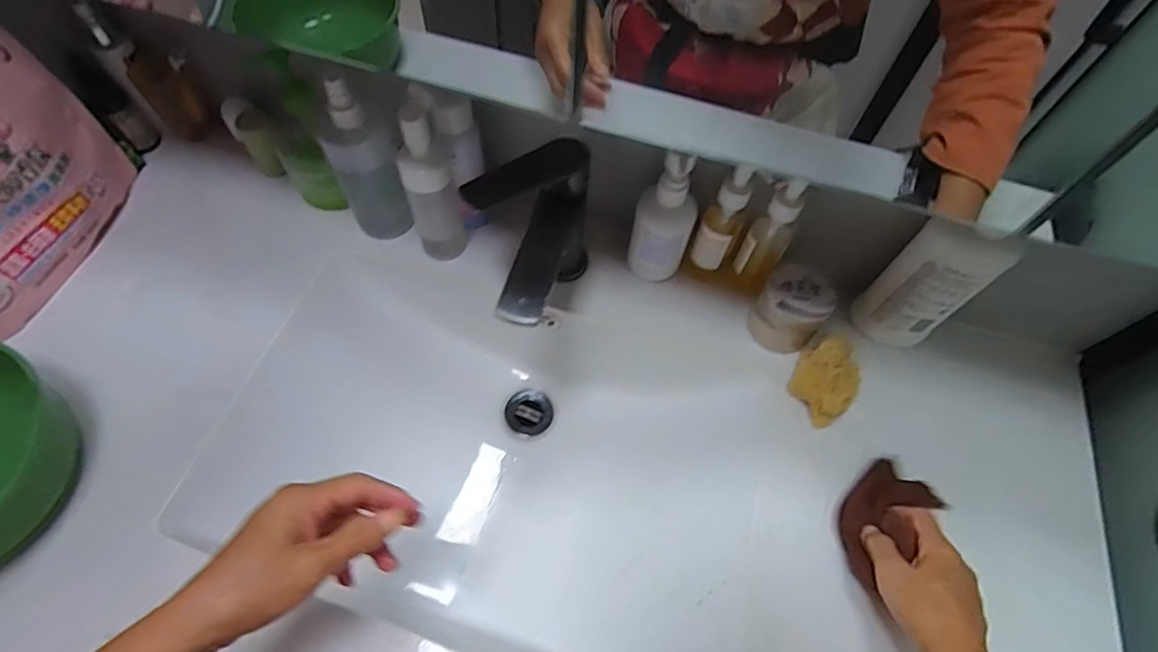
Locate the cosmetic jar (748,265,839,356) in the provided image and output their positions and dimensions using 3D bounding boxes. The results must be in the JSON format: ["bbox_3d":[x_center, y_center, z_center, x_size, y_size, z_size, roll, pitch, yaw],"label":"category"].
[{"bbox_3d":[0.207,-0.014,0.549,0.062,0.070,0.063,1,62,-2],"label":"cosmetic jar"}]

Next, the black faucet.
[{"bbox_3d":[-0.052,-0.059,0.504,0.088,0.157,0.166,16,61,7],"label":"black faucet"}]

